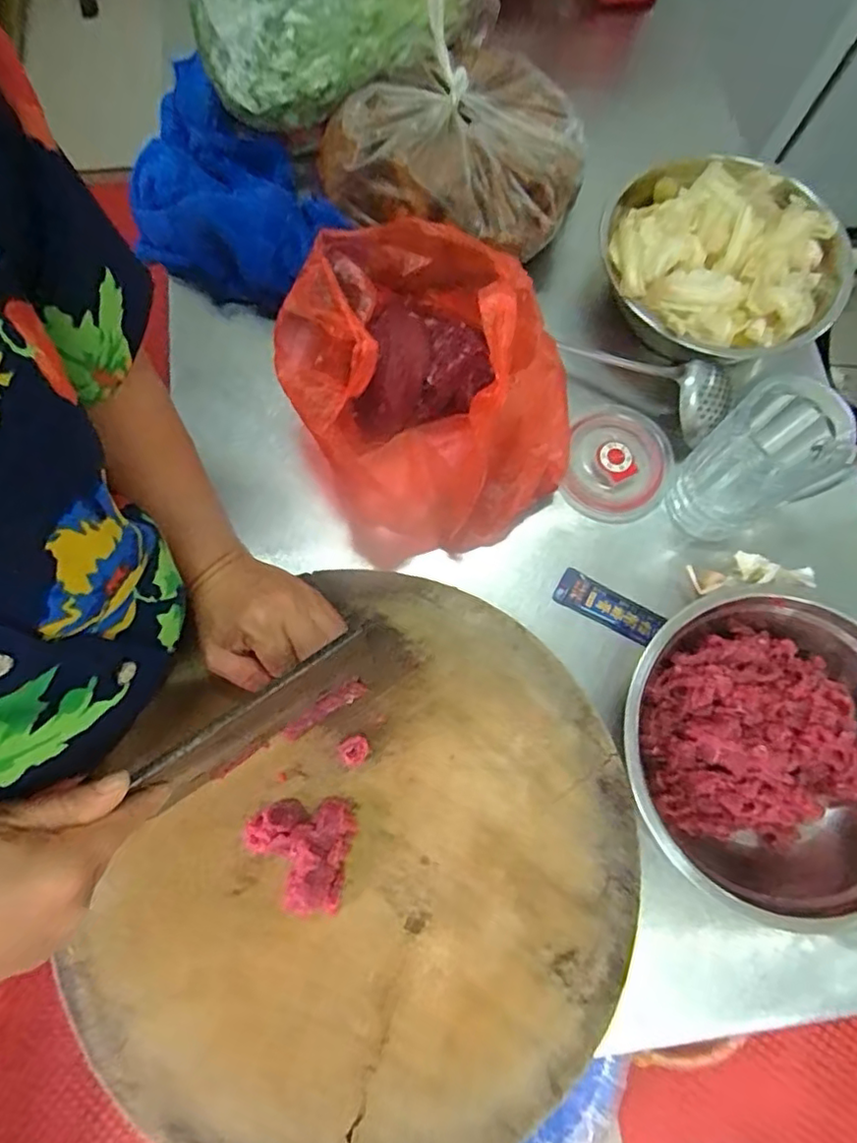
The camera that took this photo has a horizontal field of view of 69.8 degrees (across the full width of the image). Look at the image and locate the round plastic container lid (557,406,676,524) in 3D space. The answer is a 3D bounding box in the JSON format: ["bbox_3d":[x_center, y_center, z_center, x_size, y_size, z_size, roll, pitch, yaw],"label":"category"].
[{"bbox_3d":[0.165,-0.093,0.533,0.088,0.024,0.100,14,74,2],"label":"round plastic container lid"}]

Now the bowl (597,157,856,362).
[{"bbox_3d":[0.251,-0.270,0.544,0.206,0.075,0.199,0,74,-2],"label":"bowl"}]

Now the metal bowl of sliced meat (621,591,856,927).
[{"bbox_3d":[0.251,0.129,0.433,0.198,0.080,0.205,0,74,-2],"label":"metal bowl of sliced meat"}]

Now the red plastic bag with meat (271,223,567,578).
[{"bbox_3d":[-0.012,-0.154,0.471,0.185,0.177,0.255,-31,78,-10],"label":"red plastic bag with meat"}]

